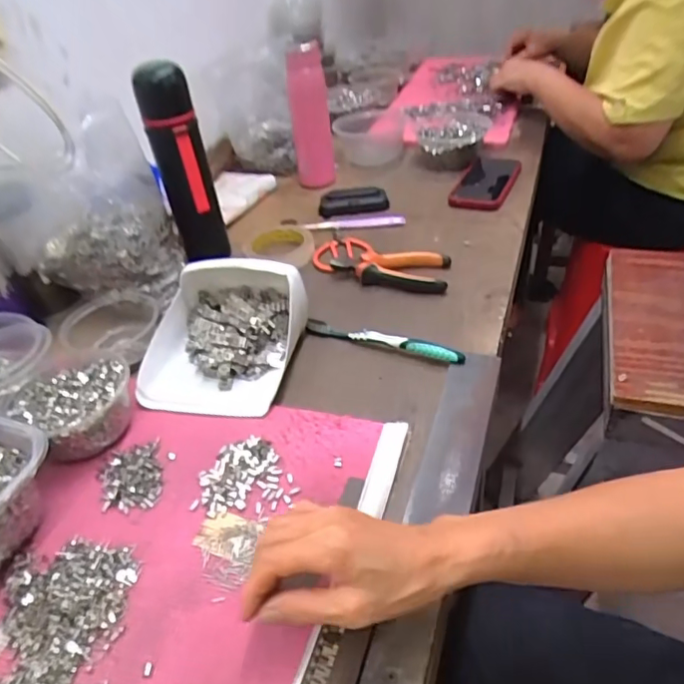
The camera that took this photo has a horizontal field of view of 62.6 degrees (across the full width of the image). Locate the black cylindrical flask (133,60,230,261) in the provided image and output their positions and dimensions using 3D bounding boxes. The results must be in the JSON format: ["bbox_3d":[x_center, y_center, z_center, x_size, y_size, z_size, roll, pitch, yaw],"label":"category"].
[{"bbox_3d":[-0.203,-0.222,0.733,0.068,0.243,0.064,-11,41,-7],"label":"black cylindrical flask"}]

